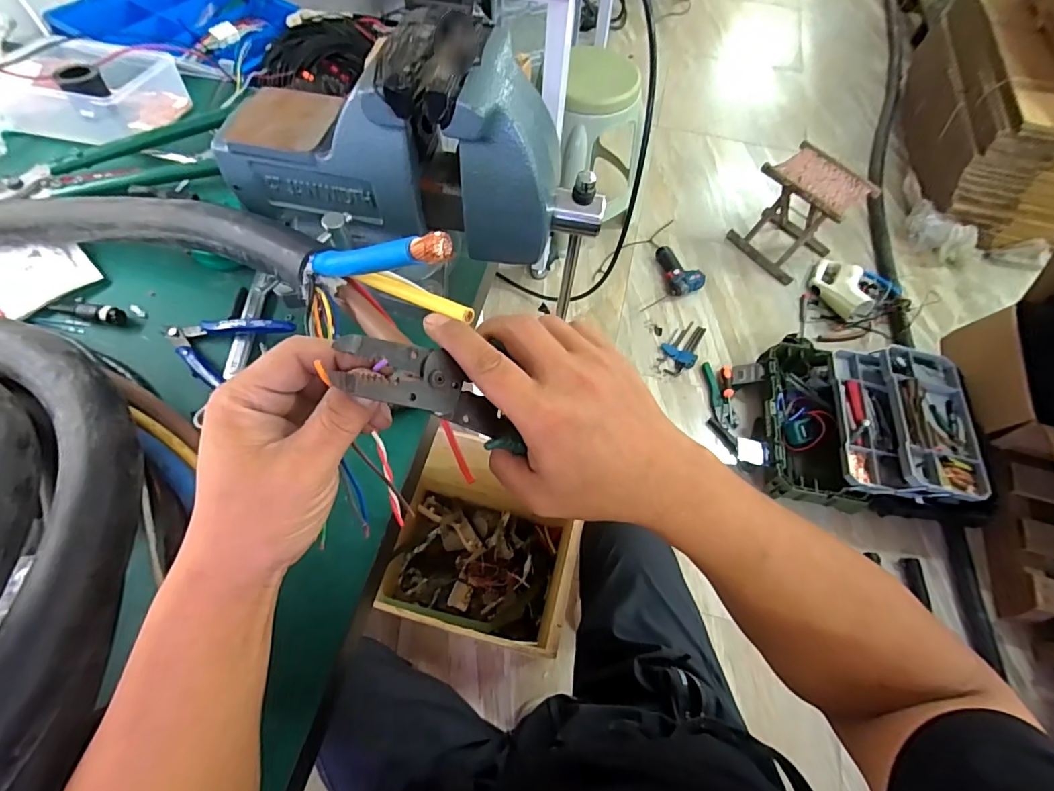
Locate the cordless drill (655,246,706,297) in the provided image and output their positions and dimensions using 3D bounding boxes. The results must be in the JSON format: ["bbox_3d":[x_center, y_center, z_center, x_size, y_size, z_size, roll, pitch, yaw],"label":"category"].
[{"bbox_3d":[0.499,-0.406,1.571,0.103,0.078,0.189,-7,62,-6],"label":"cordless drill"}]

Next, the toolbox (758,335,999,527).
[{"bbox_3d":[0.853,0.050,1.244,0.473,0.181,0.488,8,61,2],"label":"toolbox"}]

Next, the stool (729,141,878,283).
[{"bbox_3d":[0.868,-0.588,1.564,0.270,0.284,0.283,-33,67,-18],"label":"stool"}]

